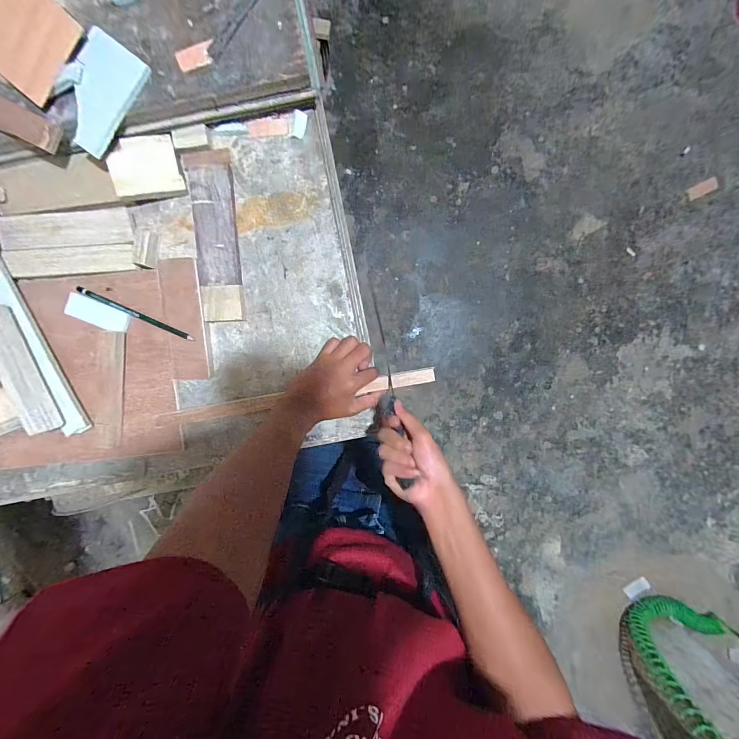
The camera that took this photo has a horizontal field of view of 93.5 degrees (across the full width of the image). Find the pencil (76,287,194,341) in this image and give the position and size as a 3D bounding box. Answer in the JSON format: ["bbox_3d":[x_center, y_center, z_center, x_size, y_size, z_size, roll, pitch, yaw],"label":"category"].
[{"bbox_3d":[-0.308,-0.072,0.457,0.160,0.013,0.008,25,95,-1],"label":"pencil"}]

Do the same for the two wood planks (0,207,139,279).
[{"bbox_3d":[-0.387,-0.164,0.449,0.157,0.011,0.080,-6,96,-5],"label":"two wood planks"}]

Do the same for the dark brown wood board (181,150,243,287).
[{"bbox_3d":[-0.201,-0.195,0.452,0.055,0.009,0.165,-6,97,-10],"label":"dark brown wood board"}]

